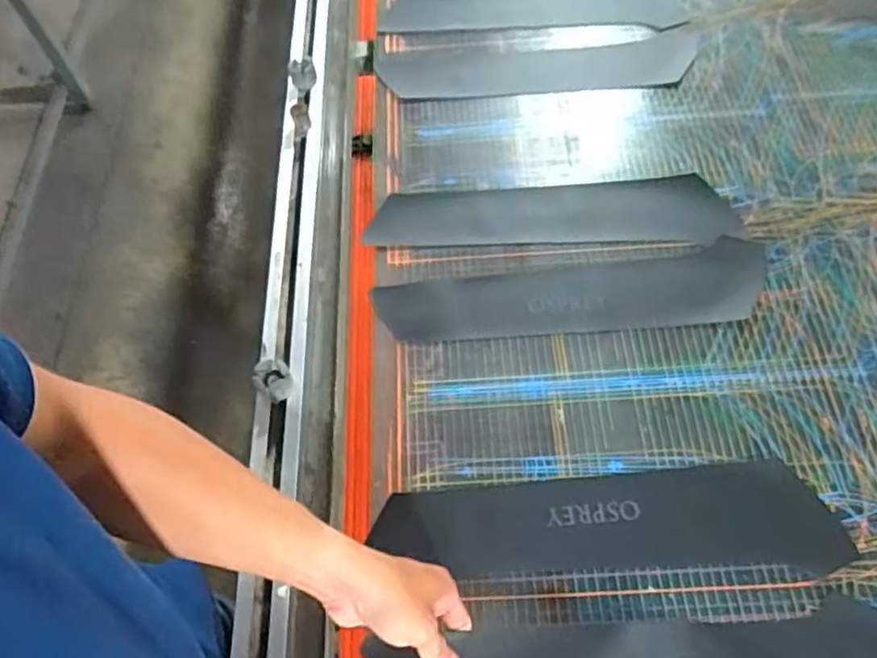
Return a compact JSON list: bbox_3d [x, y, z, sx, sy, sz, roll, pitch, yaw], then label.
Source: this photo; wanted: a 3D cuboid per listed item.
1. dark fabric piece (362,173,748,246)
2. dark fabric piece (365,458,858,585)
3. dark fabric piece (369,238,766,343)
[{"bbox_3d":[0.145,-0.153,0.855,0.460,0.009,0.100,-1,57,6],"label":"dark fabric piece"},{"bbox_3d":[0.167,0.196,0.656,0.448,0.010,0.104,-3,59,3],"label":"dark fabric piece"},{"bbox_3d":[0.160,-0.036,0.789,0.468,0.008,0.107,-8,57,2],"label":"dark fabric piece"}]

